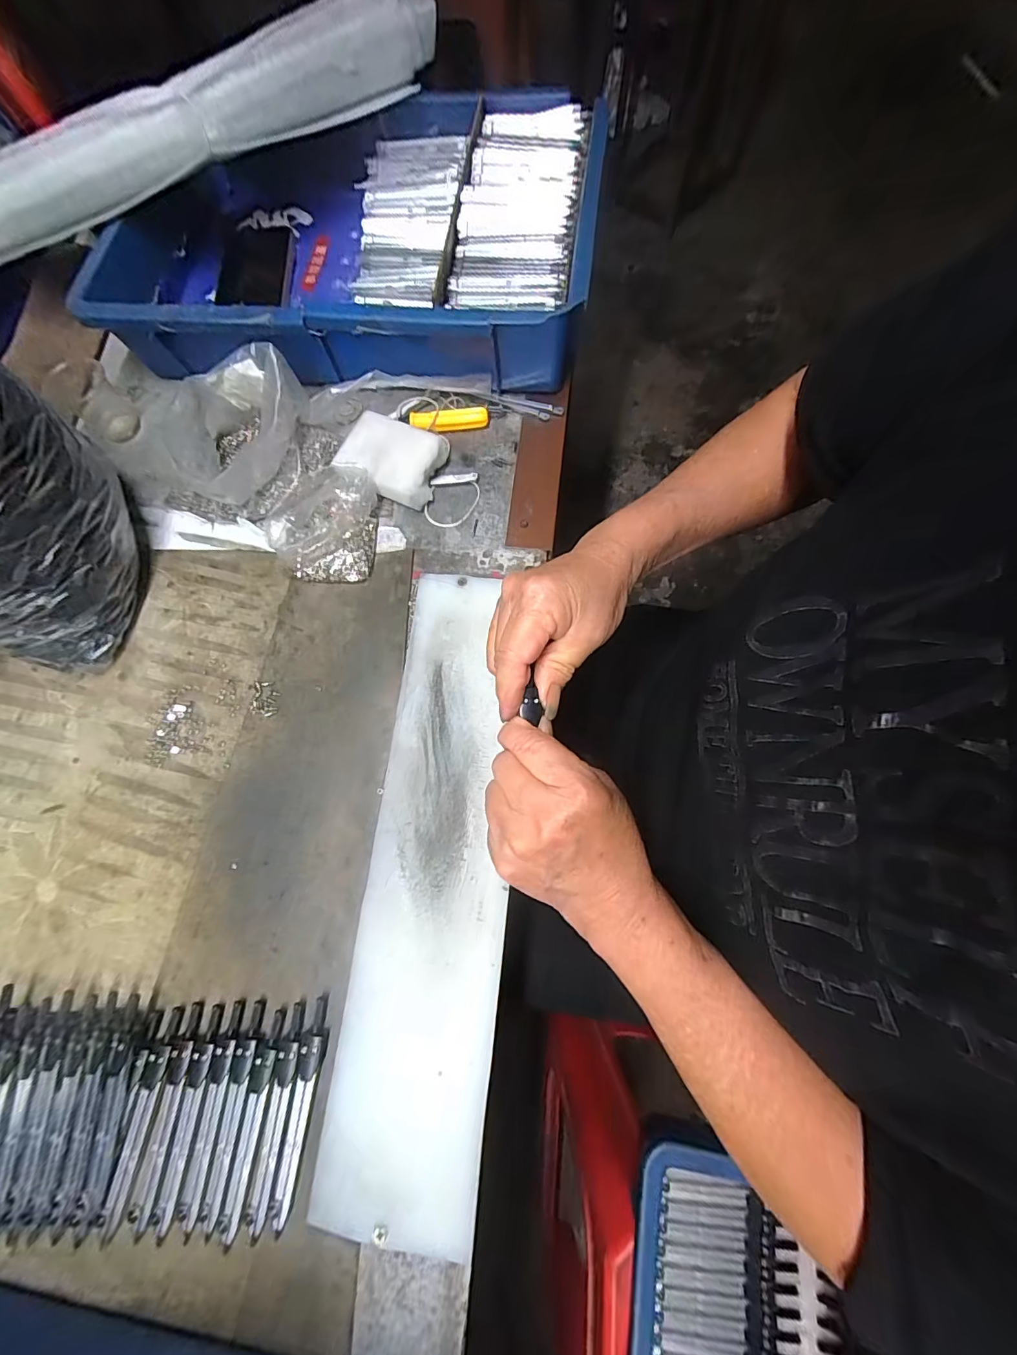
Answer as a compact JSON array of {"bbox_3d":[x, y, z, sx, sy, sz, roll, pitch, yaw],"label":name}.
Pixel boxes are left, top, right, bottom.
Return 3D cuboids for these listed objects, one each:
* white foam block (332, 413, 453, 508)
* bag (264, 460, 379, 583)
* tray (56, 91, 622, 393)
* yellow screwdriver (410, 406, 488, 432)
[{"bbox_3d":[-0.097,-0.186,0.393,0.084,0.021,0.062,23,75,9],"label":"white foam block"},{"bbox_3d":[-0.158,-0.131,0.380,0.095,0.038,0.098,1,72,2],"label":"bag"},{"bbox_3d":[-0.139,-0.399,0.431,0.427,0.084,0.276,6,73,4],"label":"tray"},{"bbox_3d":[-0.052,-0.228,0.408,0.067,0.014,0.012,-5,72,1],"label":"yellow screwdriver"}]

